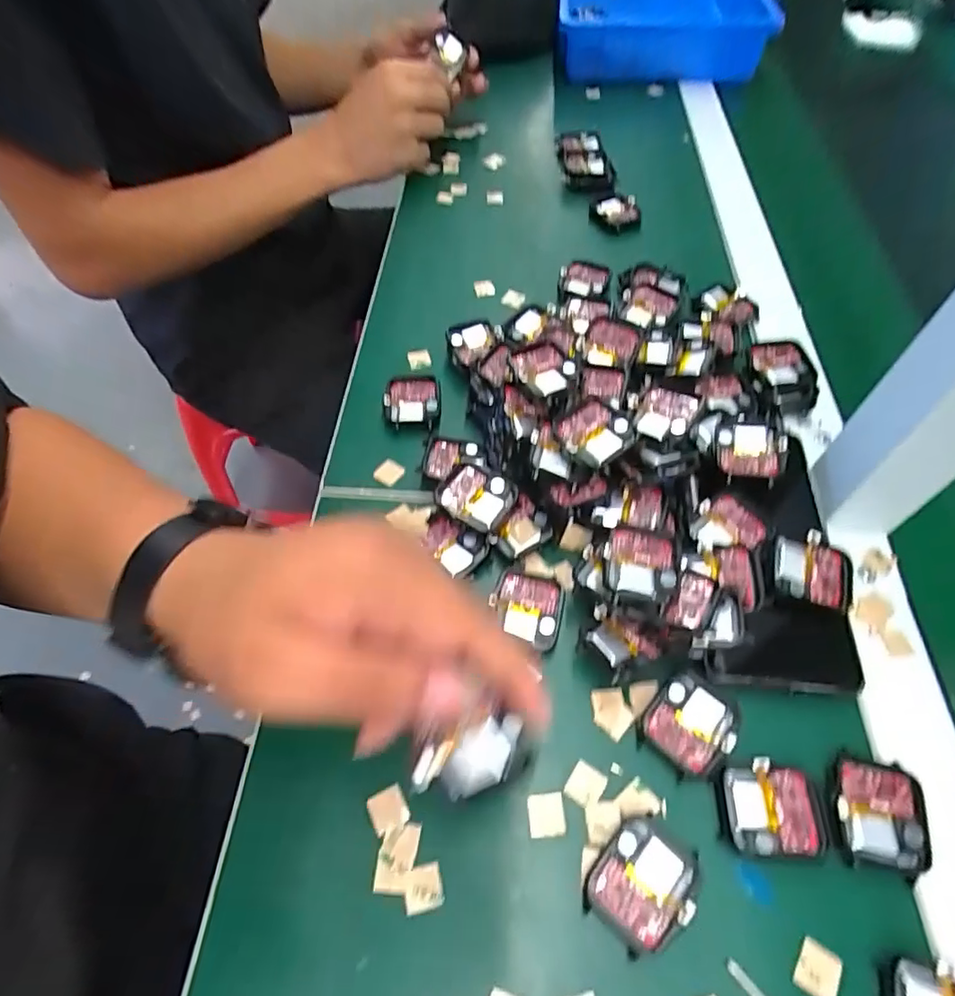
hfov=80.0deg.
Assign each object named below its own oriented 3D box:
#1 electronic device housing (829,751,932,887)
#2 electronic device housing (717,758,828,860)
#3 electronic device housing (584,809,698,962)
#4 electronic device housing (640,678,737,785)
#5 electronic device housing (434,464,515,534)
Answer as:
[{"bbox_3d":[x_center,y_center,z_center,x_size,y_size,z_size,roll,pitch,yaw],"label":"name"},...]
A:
[{"bbox_3d":[0.175,0.139,0.249,0.038,0.004,0.043,12,59,10],"label":"electronic device housing"},{"bbox_3d":[0.130,0.138,0.251,0.043,0.006,0.036,3,58,4],"label":"electronic device housing"},{"bbox_3d":[0.070,0.162,0.239,0.037,0.010,0.046,37,66,22],"label":"electronic device housing"},{"bbox_3d":[0.102,0.108,0.273,0.043,0.005,0.037,-40,64,-21],"label":"electronic device housing"},{"bbox_3d":[-0.002,0.001,0.337,0.042,0.012,0.037,24,61,16],"label":"electronic device housing"}]

